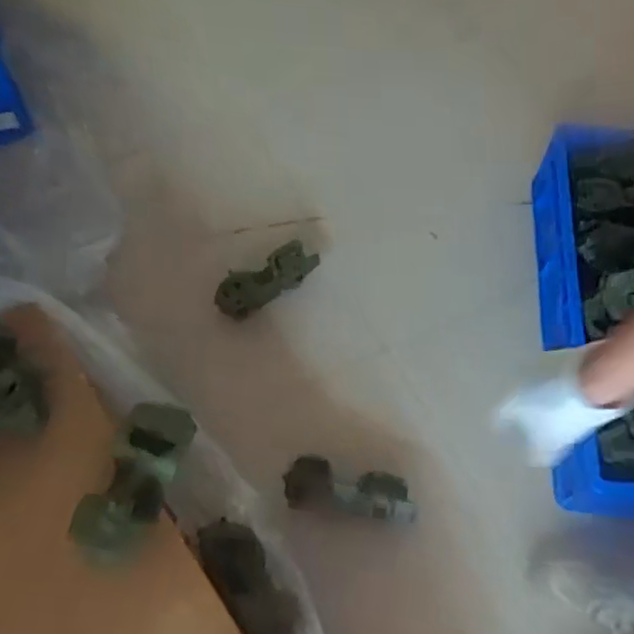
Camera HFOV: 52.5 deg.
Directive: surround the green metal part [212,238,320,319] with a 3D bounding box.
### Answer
[{"bbox_3d":[-0.086,-0.065,1.102,0.185,0.079,0.059,-31,63,-5],"label":"green metal part"}]

